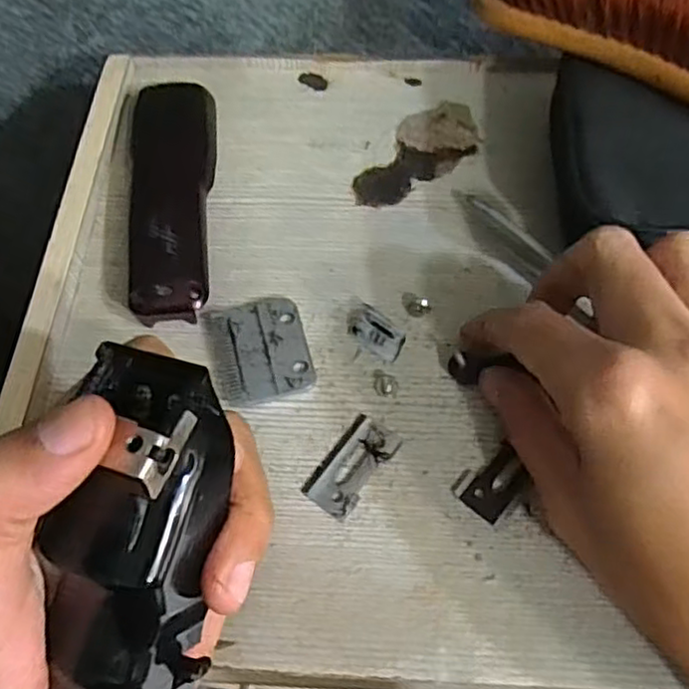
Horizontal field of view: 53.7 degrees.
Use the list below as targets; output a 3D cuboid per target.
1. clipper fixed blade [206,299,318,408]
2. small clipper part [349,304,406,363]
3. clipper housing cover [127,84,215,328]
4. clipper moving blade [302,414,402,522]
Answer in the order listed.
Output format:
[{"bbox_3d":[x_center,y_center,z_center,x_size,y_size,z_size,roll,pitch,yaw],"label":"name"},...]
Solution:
[{"bbox_3d":[-0.036,0.002,0.288,0.040,0.004,0.047,-16,63,-7],"label":"clipper fixed blade"},{"bbox_3d":[0.012,-0.006,0.286,0.012,0.013,0.029,-42,68,-18],"label":"small clipper part"},{"bbox_3d":[-0.081,-0.075,0.322,0.038,0.015,0.138,-6,62,-2],"label":"clipper housing cover"},{"bbox_3d":[0.003,0.047,0.265,0.021,0.004,0.040,34,68,18],"label":"clipper moving blade"}]

